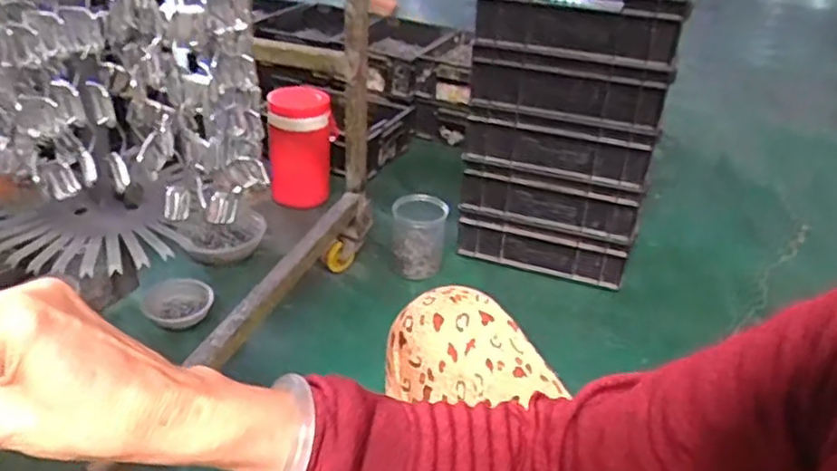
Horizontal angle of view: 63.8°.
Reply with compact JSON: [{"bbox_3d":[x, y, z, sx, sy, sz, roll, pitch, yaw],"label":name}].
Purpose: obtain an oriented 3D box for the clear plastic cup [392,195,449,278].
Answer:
[{"bbox_3d":[0.001,0.000,1.301,0.099,0.128,0.097,2,32,-1],"label":"clear plastic cup"}]

